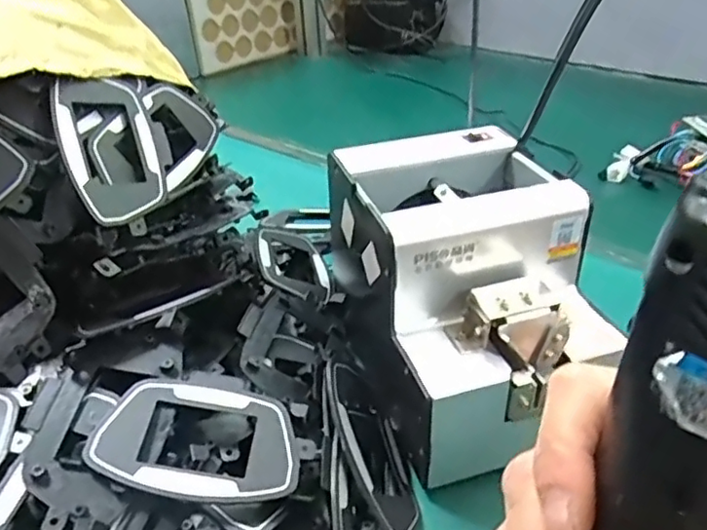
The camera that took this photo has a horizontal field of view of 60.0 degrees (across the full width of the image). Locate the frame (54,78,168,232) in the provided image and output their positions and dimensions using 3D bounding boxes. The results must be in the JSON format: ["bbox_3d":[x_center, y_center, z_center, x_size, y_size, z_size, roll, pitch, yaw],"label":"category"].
[{"bbox_3d":[-0.151,-0.068,0.382,0.012,0.099,0.058,-21,-2,44],"label":"frame"}]

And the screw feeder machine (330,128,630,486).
[{"bbox_3d":[0.063,0.012,0.388,0.146,0.125,0.173,-6,34,-5],"label":"screw feeder machine"}]

